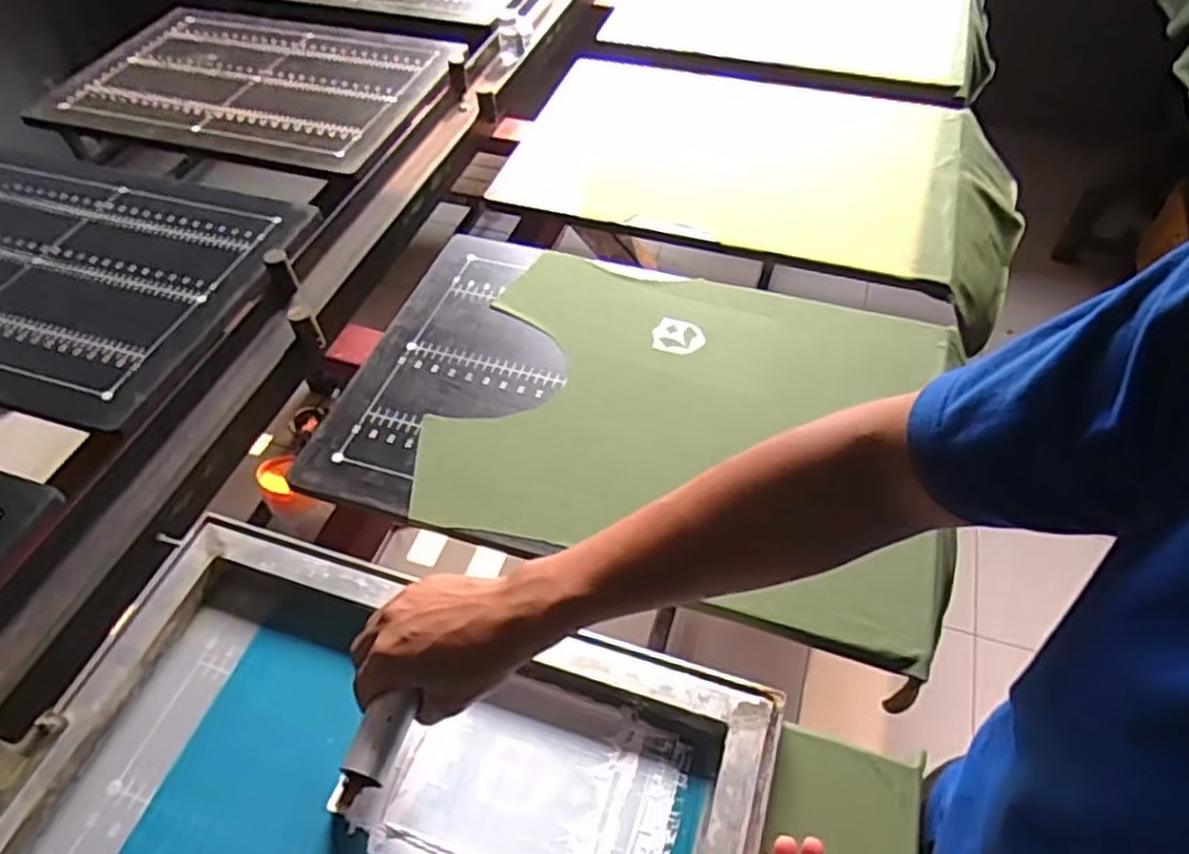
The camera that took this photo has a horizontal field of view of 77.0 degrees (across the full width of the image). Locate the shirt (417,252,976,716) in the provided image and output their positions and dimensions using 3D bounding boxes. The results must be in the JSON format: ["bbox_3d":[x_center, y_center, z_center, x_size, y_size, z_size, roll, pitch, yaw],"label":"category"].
[{"bbox_3d":[0.101,-0.014,0.763,0.503,0.041,0.403,12,53,14],"label":"shirt"}]

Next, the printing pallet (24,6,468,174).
[{"bbox_3d":[-0.579,-0.584,1.248,0.717,0.034,0.445,13,53,14],"label":"printing pallet"}]

